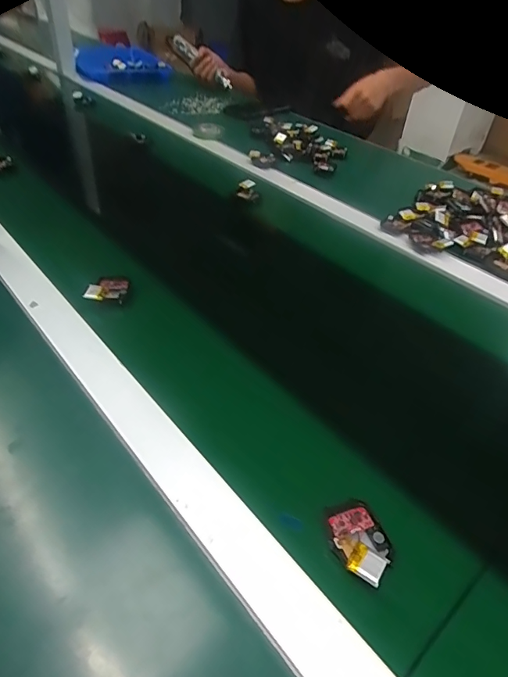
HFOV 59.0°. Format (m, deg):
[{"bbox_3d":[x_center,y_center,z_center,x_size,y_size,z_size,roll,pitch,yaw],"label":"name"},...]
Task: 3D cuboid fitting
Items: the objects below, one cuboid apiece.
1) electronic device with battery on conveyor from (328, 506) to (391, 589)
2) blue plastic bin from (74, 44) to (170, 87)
[{"bbox_3d":[0.071,0.134,0.293,0.036,0.013,0.051,-7,42,-13],"label":"electronic device with battery on conveyor"},{"bbox_3d":[-0.345,-0.723,1.183,0.242,0.059,0.137,-10,43,-16],"label":"blue plastic bin"}]

